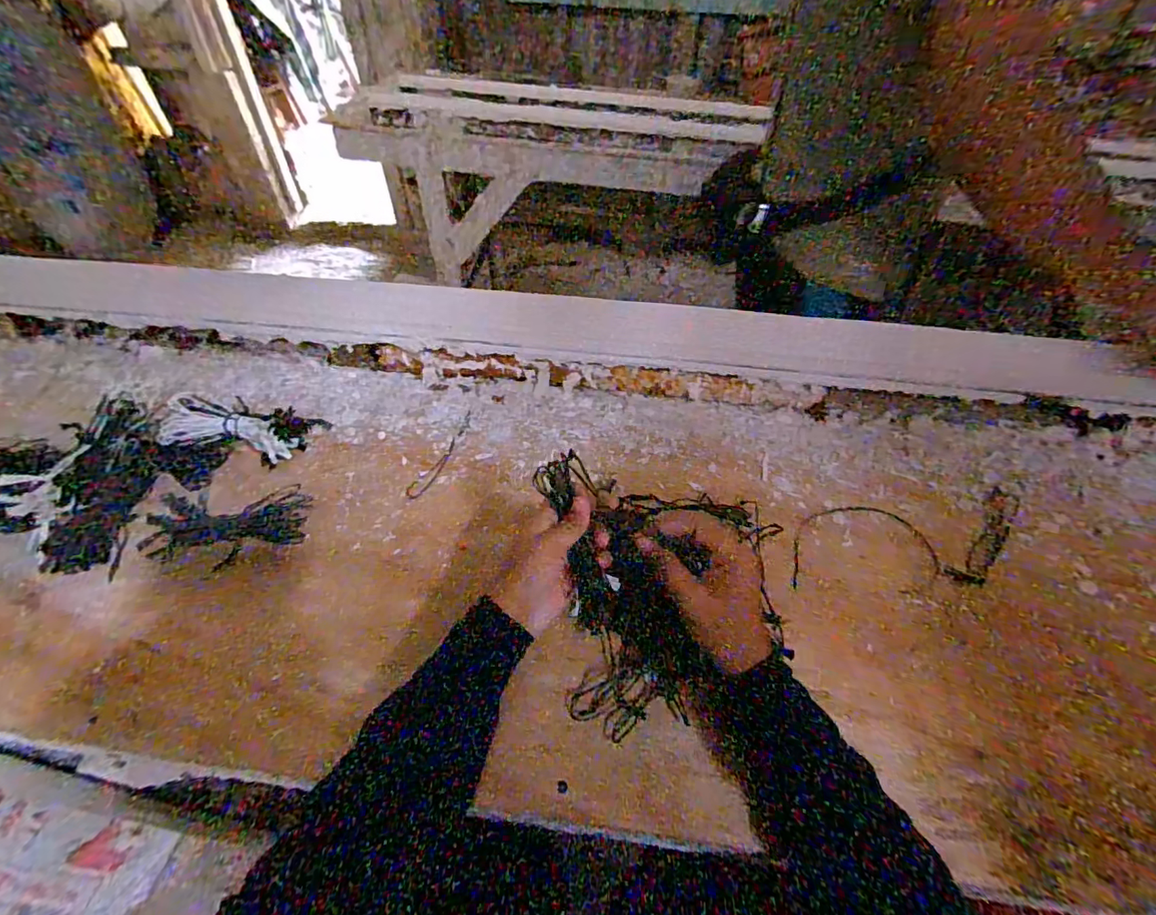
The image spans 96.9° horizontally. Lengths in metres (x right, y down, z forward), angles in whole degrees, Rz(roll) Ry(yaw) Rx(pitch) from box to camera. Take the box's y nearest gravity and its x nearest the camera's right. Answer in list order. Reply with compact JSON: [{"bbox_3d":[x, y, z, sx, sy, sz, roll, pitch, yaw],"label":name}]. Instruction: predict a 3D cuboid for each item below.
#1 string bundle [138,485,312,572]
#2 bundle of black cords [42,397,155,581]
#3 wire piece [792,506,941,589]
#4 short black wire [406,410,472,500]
[{"bbox_3d":[-0.333,0.063,0.491,0.130,0.021,0.077,-10,49,-11],"label":"string bundle"},{"bbox_3d":[-0.453,0.022,0.493,0.063,0.043,0.176,2,72,0],"label":"bundle of black cords"},{"bbox_3d":[0.283,0.087,0.530,0.153,0.006,0.087,-4,50,-3],"label":"wire piece"},{"bbox_3d":[-0.151,-0.005,0.584,0.019,0.004,0.137,19,50,14],"label":"short black wire"}]

